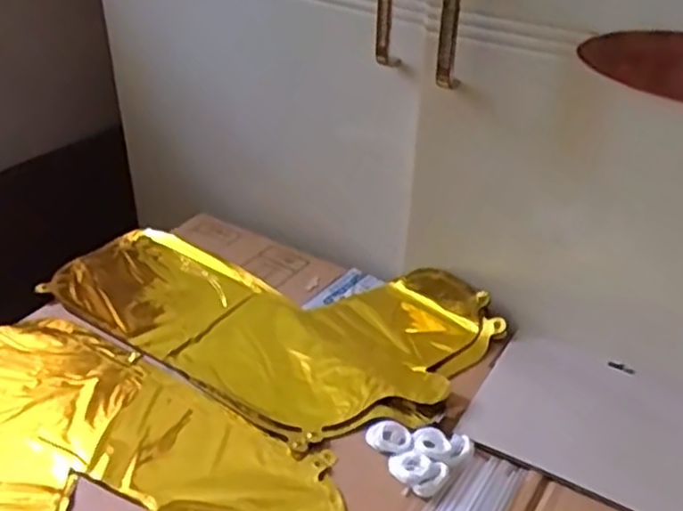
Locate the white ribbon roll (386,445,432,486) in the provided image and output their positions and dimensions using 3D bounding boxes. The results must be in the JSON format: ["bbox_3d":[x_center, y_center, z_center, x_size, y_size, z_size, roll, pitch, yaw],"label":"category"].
[{"bbox_3d":[0.051,0.157,0.536,0.028,0.008,0.028,1,35,-1],"label":"white ribbon roll"}]

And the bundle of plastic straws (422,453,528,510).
[{"bbox_3d":[0.096,0.178,0.521,0.050,0.005,0.091,23,40,27],"label":"bundle of plastic straws"}]

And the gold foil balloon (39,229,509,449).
[{"bbox_3d":[-0.072,0.053,0.705,0.404,0.040,0.243,24,40,28],"label":"gold foil balloon"}]

